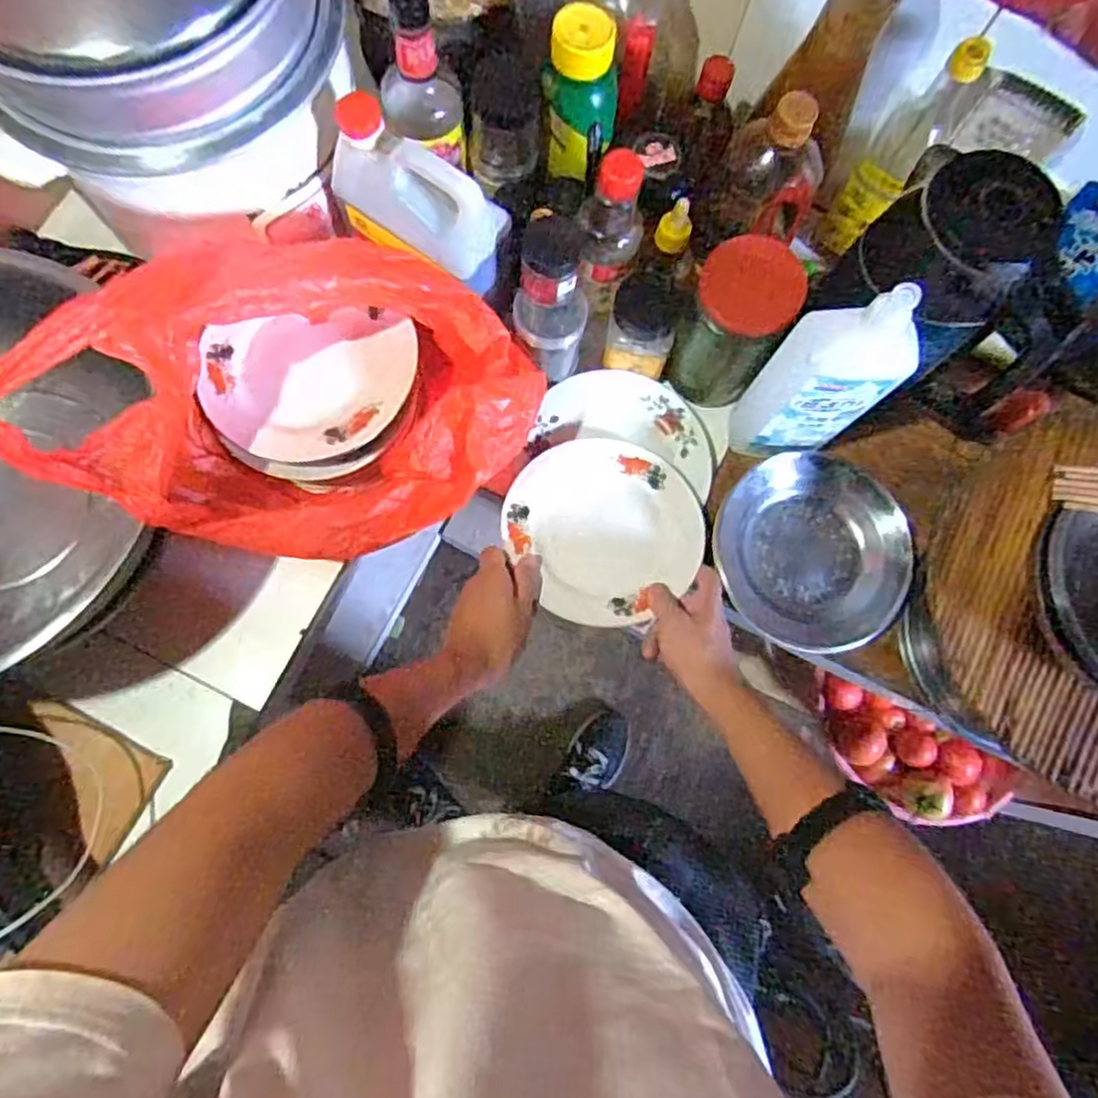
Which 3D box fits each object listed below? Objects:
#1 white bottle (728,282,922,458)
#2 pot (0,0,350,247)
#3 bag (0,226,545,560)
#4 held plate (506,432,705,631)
[{"bbox_3d":[0.242,-0.145,0.617,0.085,0.245,0.060,3,81,-2],"label":"white bottle"},{"bbox_3d":[-0.319,-0.427,0.561,0.309,0.236,0.277,-28,83,-7],"label":"pot"},{"bbox_3d":[-0.179,-0.123,0.563,0.292,0.216,0.287,24,81,1],"label":"bag"},{"bbox_3d":[0.057,-0.027,0.701,0.185,0.042,0.188,0,81,-3],"label":"held plate"}]

